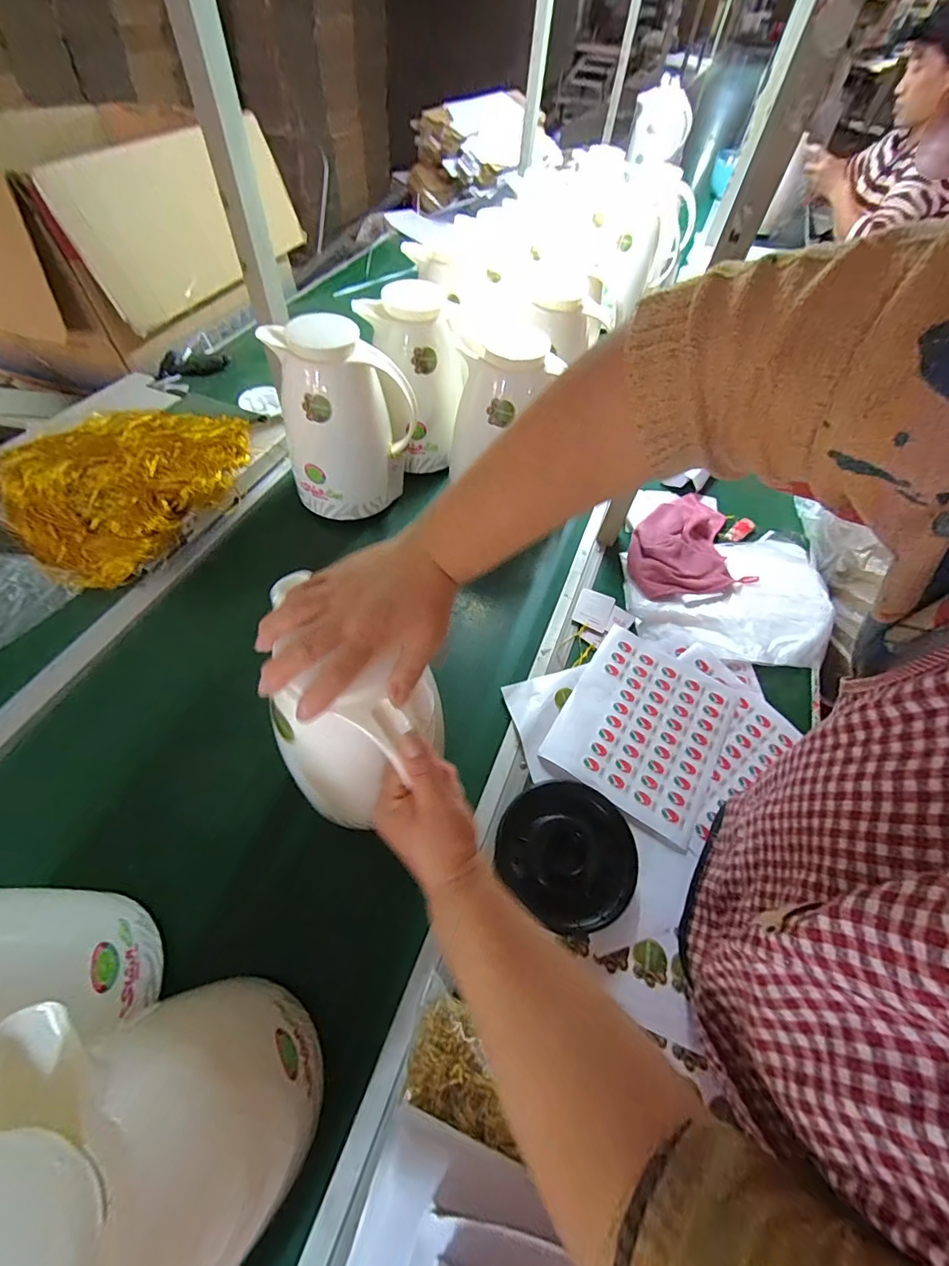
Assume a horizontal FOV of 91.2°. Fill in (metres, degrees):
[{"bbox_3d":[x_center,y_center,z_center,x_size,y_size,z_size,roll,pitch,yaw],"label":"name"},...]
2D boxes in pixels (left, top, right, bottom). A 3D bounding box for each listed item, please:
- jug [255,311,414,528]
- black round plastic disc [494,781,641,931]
[{"bbox_3d":[-0.182,-0.302,0.673,0.183,0.233,0.121,-13,58,-13],"label":"jug"},{"bbox_3d":[0.096,0.226,0.486,0.133,0.018,0.136,2,55,-3],"label":"black round plastic disc"}]

